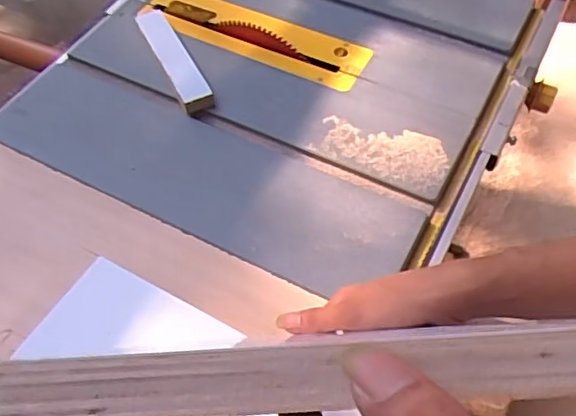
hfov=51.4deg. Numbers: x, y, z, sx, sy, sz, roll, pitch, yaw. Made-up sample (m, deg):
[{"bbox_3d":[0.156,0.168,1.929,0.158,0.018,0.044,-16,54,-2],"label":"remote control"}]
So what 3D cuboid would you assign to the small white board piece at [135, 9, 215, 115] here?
[{"bbox_3d":[-0.161,-0.210,0.830,0.044,0.025,0.214,-22,57,-15],"label":"small white board piece"}]

